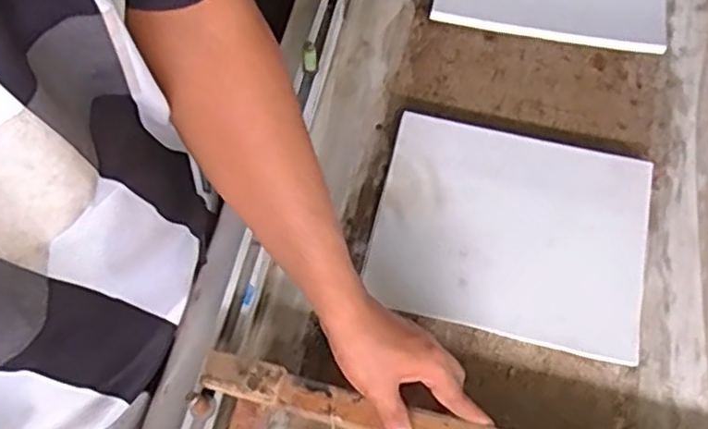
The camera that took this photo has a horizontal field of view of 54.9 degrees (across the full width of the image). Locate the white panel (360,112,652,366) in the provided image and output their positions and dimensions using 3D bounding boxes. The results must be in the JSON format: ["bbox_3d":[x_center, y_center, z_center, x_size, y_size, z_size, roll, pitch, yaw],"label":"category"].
[{"bbox_3d":[0.158,0.014,0.699,0.267,0.013,0.216,13,72,10],"label":"white panel"}]

